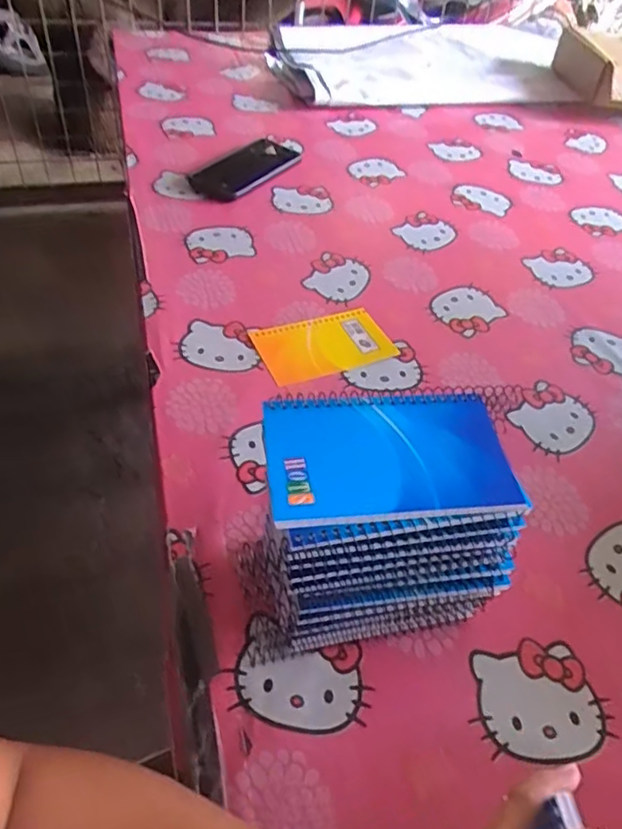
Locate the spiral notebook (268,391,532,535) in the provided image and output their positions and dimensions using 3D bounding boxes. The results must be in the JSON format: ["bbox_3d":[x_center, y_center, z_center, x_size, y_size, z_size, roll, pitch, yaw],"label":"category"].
[{"bbox_3d":[0.041,0.020,0.338,0.127,0.010,0.083,-3,48,-8],"label":"spiral notebook"}]

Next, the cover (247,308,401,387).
[{"bbox_3d":[0.014,-0.066,0.617,0.126,0.011,0.076,-19,57,-14],"label":"cover"}]

